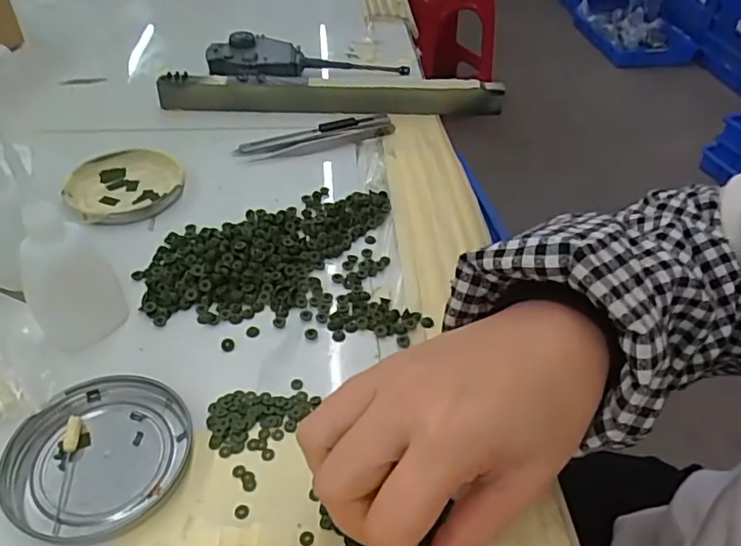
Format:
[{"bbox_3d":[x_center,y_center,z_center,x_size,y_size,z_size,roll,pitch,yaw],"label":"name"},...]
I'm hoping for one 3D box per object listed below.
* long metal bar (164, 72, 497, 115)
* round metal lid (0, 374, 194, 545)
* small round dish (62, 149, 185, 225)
[{"bbox_3d":[-0.033,-0.156,0.503,0.292,0.032,0.015,2,43,-2],"label":"long metal bar"},{"bbox_3d":[-0.121,0.080,0.262,0.071,0.011,0.080,26,47,23],"label":"round metal lid"},{"bbox_3d":[-0.176,-0.063,0.414,0.078,0.010,0.077,2,43,-2],"label":"small round dish"}]

